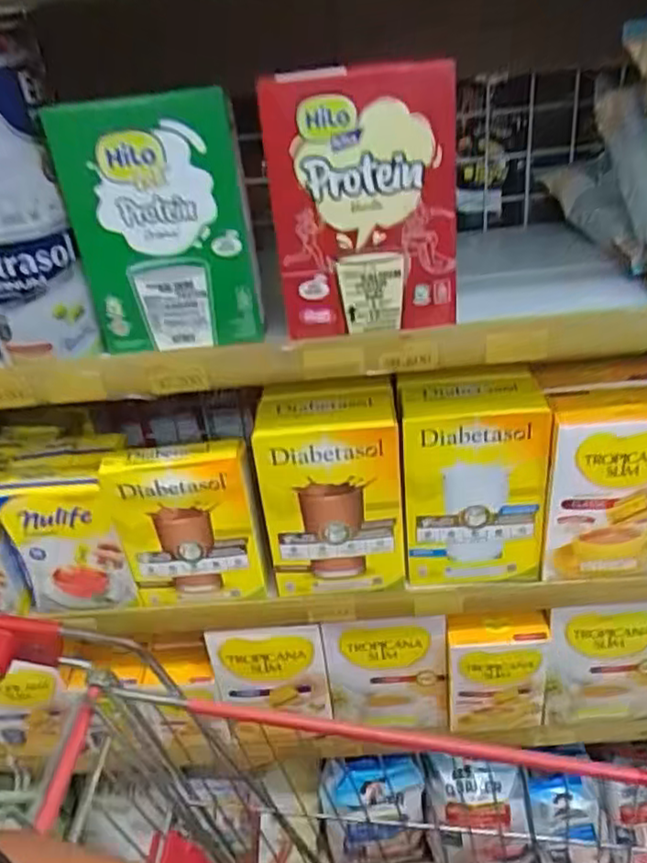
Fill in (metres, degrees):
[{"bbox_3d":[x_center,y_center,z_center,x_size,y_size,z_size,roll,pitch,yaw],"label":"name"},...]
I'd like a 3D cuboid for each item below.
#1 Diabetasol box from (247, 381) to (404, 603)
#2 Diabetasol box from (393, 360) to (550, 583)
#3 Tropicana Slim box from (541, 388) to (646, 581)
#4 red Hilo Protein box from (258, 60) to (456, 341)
[{"bbox_3d":[0.009,0.061,0.706,0.135,0.206,0.079,-6,30,1],"label":"Diabetasol box"},{"bbox_3d":[0.150,0.048,0.704,0.135,0.207,0.080,-4,30,5],"label":"Diabetasol box"},{"bbox_3d":[0.289,0.052,0.686,0.133,0.187,0.073,-3,31,6],"label":"Tropicana Slim box"},{"bbox_3d":[0.032,-0.180,0.546,0.139,0.192,0.062,-3,30,5],"label":"red Hilo Protein box"}]

